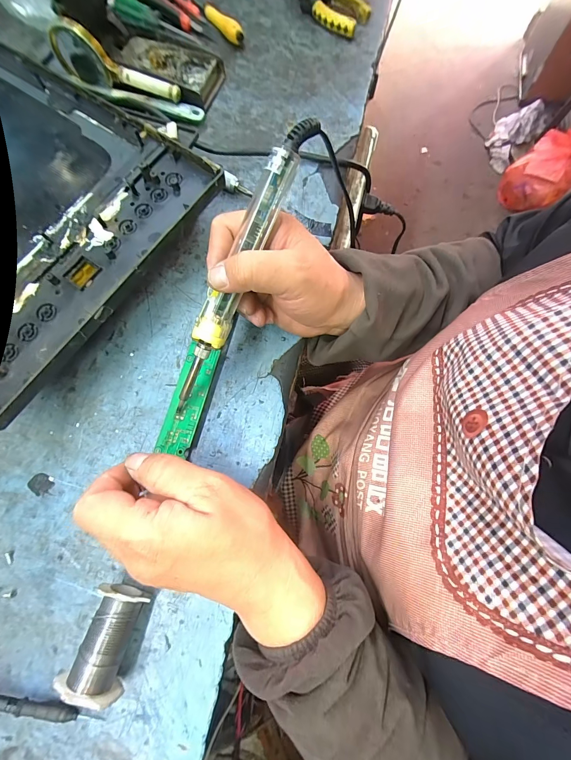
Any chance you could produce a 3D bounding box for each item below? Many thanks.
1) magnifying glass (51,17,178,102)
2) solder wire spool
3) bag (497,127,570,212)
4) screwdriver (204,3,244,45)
[{"bbox_3d":[-0.189,-0.344,0.360,0.147,0.061,0.012,19,76,7],"label":"magnifying glass"},{"bbox_3d":[-0.125,0.184,0.236,0.040,0.038,0.067,19,76,7],"label":"solder wire spool"},{"bbox_3d":[0.943,-0.753,1.185,0.228,0.202,0.195,32,78,10],"label":"bag"},{"bbox_3d":[-0.080,-0.463,0.420,0.017,0.013,0.072,-38,77,-9],"label":"screwdriver"}]

